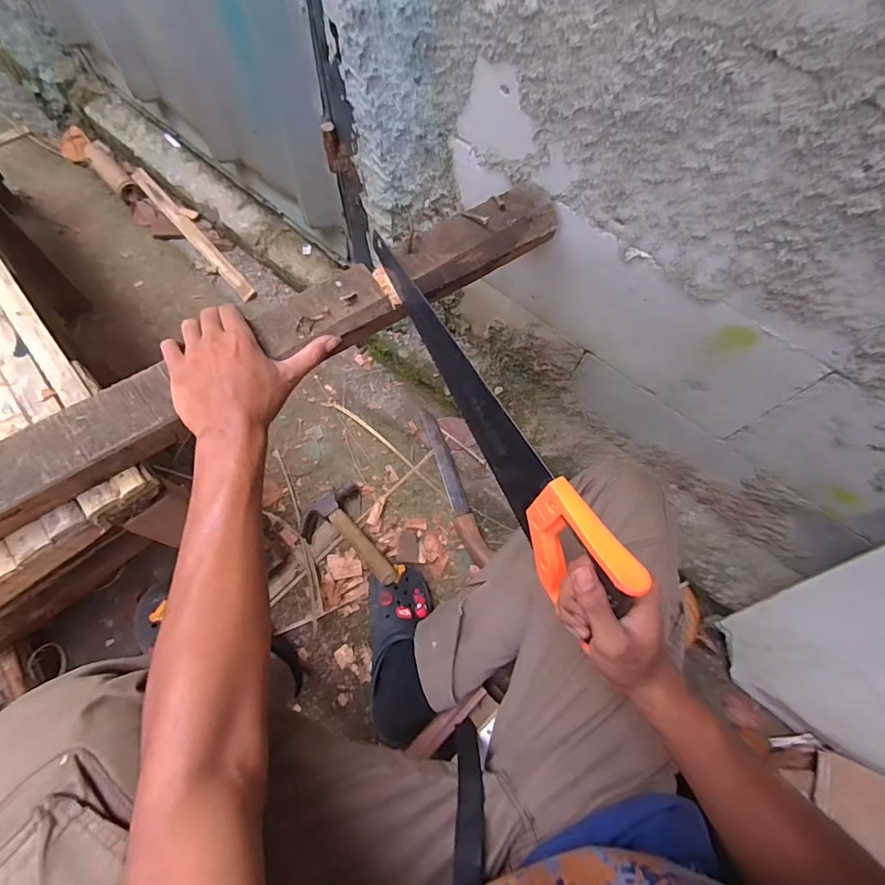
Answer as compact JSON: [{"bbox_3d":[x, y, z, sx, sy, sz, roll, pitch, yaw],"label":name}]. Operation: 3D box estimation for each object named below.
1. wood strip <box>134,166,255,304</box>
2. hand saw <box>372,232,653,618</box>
[{"bbox_3d":[-0.581,-0.488,1.100,0.033,0.013,0.476,-40,76,-16],"label":"wood strip"},{"bbox_3d":[0.040,-0.018,0.426,0.036,0.104,0.348,-27,72,-12],"label":"hand saw"}]

